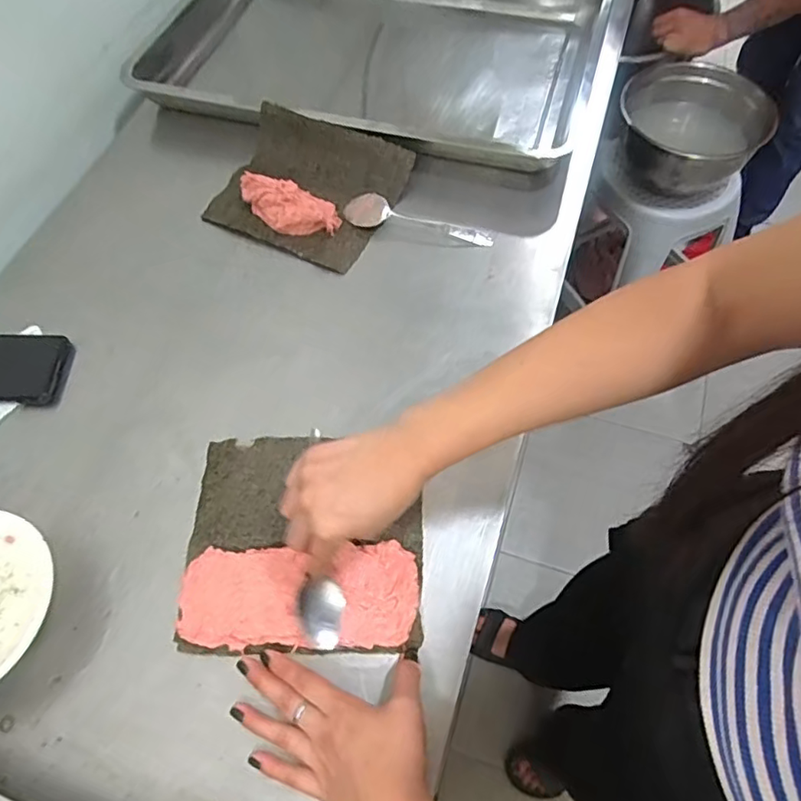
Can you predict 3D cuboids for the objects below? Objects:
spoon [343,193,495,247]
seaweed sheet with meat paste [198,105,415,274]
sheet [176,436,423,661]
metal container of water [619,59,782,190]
[{"bbox_3d":[0.019,-0.203,0.649,0.174,0.018,0.036,16,61,9],"label":"spoon"},{"bbox_3d":[-0.110,-0.254,0.669,0.202,0.050,0.176,23,62,12],"label":"seaweed sheet with meat paste"},{"bbox_3d":[-0.080,0.115,0.485,0.193,0.015,0.176,0,60,0],"label":"sheet"},{"bbox_3d":[0.567,-0.524,1.134,0.285,0.137,0.239,24,64,14],"label":"metal container of water"}]

